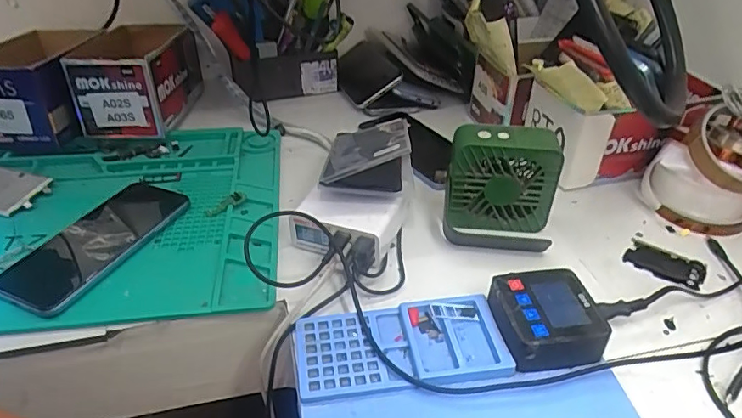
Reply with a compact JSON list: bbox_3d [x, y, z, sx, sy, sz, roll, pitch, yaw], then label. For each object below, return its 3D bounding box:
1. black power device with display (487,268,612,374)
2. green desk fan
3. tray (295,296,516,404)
[{"bbox_3d":[0.128,0.080,0.386,0.073,0.030,0.072,-1,37,-5],"label":"black power device with display"},{"bbox_3d":[0.119,-0.021,0.477,0.101,0.090,0.070,9,38,8],"label":"green desk fan"},{"bbox_3d":[0.021,0.096,0.373,0.146,0.010,0.071,-3,38,-7],"label":"tray"}]

